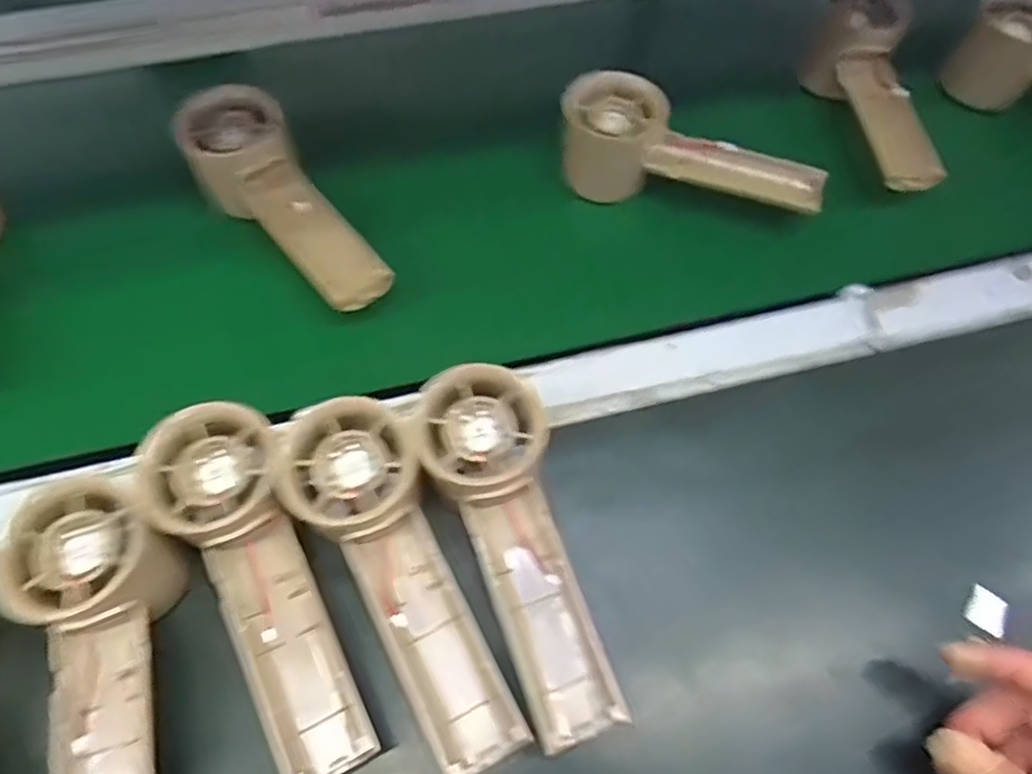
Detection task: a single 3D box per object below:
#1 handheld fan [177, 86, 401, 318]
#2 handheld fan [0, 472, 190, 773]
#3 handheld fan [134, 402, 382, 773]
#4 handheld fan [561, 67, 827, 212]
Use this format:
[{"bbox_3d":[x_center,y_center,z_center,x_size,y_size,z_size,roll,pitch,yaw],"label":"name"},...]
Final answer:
[{"bbox_3d":[-0.136,-0.108,0.374,0.058,0.034,0.162,-32,66,-13],"label":"handheld fan"},{"bbox_3d":[-0.161,0.115,0.266,0.056,0.046,0.154,-13,76,-5],"label":"handheld fan"},{"bbox_3d":[-0.106,0.082,0.278,0.050,0.029,0.156,-26,79,-11],"label":"handheld fan"},{"bbox_3d":[0.106,-0.138,0.407,0.155,0.070,0.045,12,64,8],"label":"handheld fan"}]

